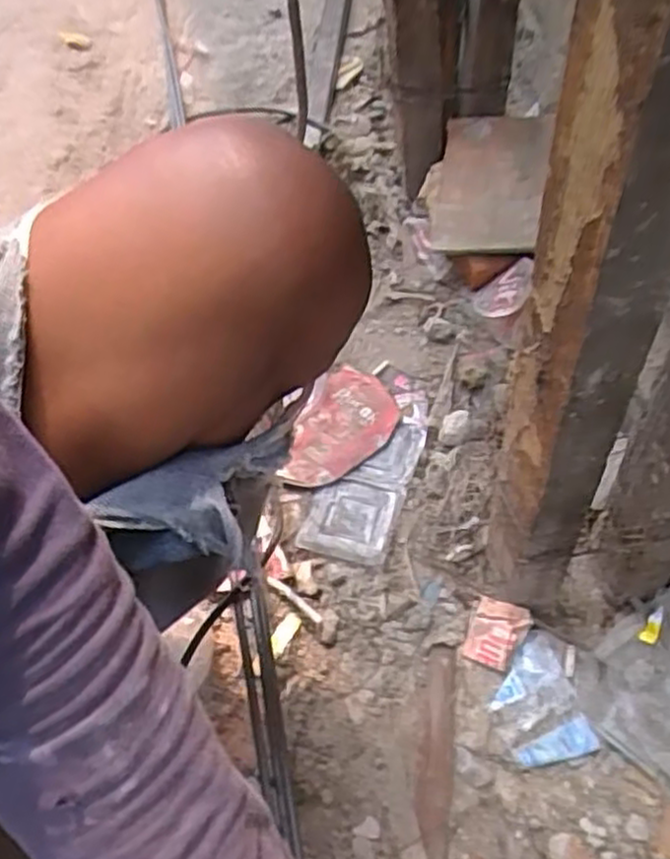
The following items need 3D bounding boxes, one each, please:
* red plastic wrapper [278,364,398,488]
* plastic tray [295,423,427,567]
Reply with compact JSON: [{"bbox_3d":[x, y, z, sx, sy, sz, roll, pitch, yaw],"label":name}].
[{"bbox_3d":[0.006,0.000,0.737,0.083,0.021,0.140,23,59,19],"label":"red plastic wrapper"},{"bbox_3d":[0.027,0.053,0.708,0.078,0.019,0.150,14,54,14],"label":"plastic tray"}]

